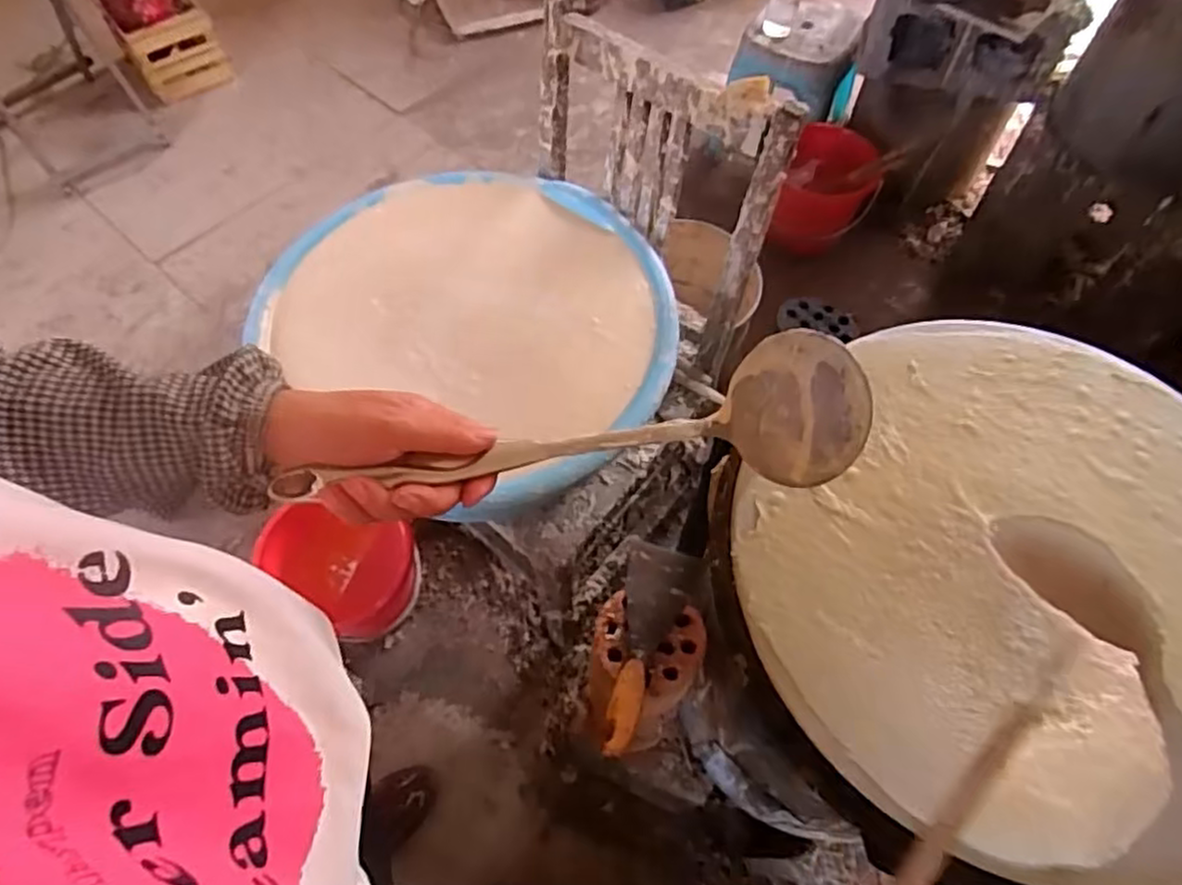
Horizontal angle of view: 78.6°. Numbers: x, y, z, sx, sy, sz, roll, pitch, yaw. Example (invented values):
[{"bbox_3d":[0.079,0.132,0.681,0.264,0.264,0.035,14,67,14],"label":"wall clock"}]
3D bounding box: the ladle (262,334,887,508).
[{"bbox_3d":[-0.002,-0.006,0.416,0.328,0.067,0.084,-6,60,-13],"label":"ladle"}]

